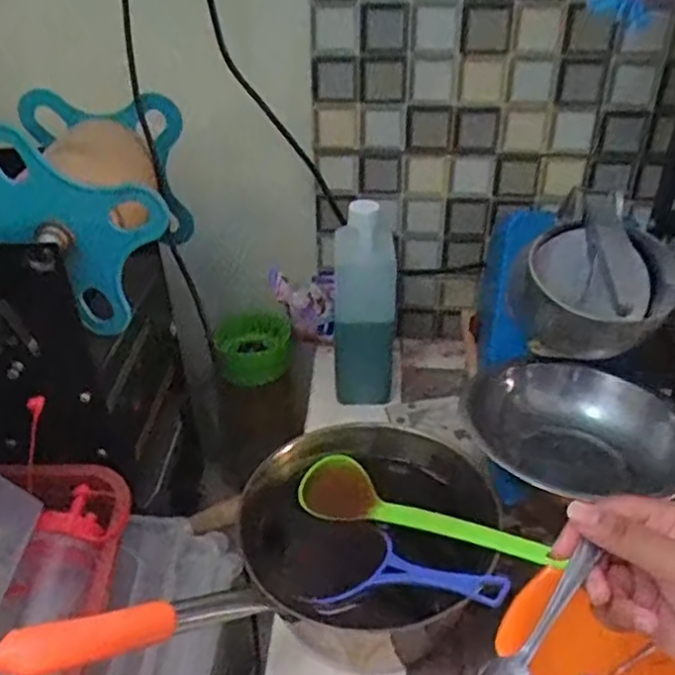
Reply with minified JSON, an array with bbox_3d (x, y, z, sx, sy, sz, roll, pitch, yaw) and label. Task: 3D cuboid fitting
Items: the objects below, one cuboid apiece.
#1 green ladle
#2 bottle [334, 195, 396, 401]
[{"bbox_3d":[0.067,0.132,0.529,0.213,0.029,0.054,6,32,37],"label":"green ladle"},{"bbox_3d":[0.030,-0.035,0.742,0.063,0.204,0.073,0,34,3],"label":"bottle"}]

